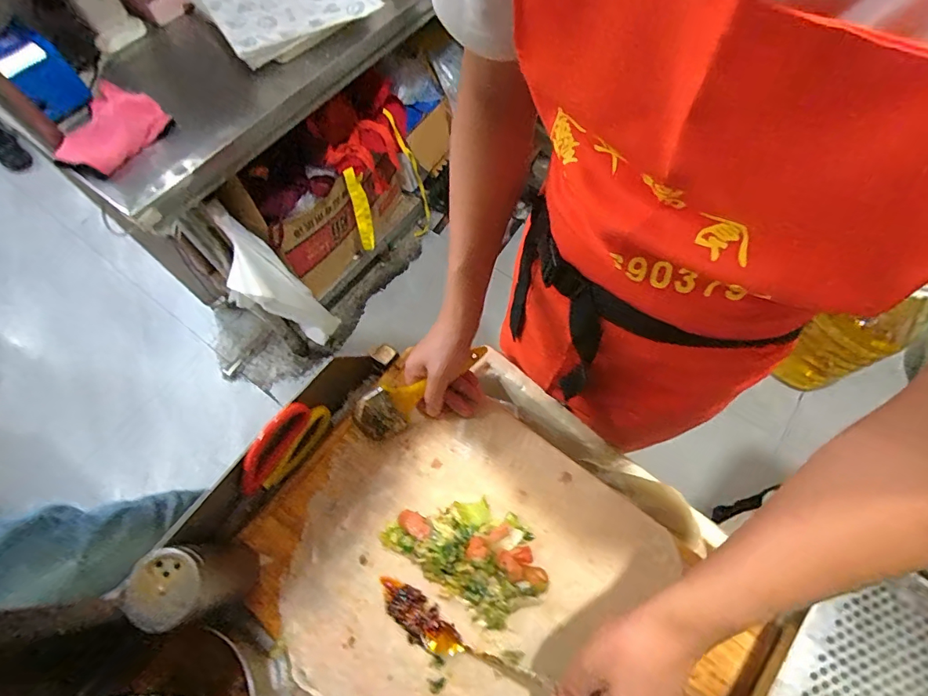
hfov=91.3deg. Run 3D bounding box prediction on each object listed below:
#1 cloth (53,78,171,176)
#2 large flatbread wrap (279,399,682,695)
[{"bbox_3d":[-0.564,-0.359,0.733,0.137,0.066,0.168,-2,65,1],"label":"cloth"},{"bbox_3d":[-0.010,0.222,0.470,0.338,0.034,0.327,36,71,16],"label":"large flatbread wrap"}]

